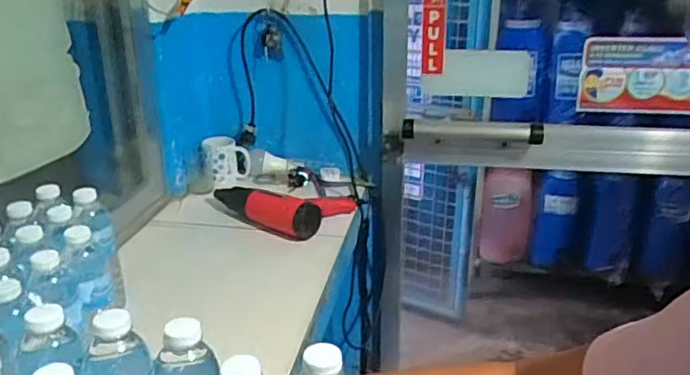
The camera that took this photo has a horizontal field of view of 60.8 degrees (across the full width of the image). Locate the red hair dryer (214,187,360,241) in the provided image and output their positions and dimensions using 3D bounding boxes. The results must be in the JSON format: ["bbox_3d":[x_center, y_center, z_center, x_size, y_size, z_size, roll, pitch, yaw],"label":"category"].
[{"bbox_3d":[-0.132,0.014,1.252,0.264,0.067,0.209,13,26,29],"label":"red hair dryer"}]

